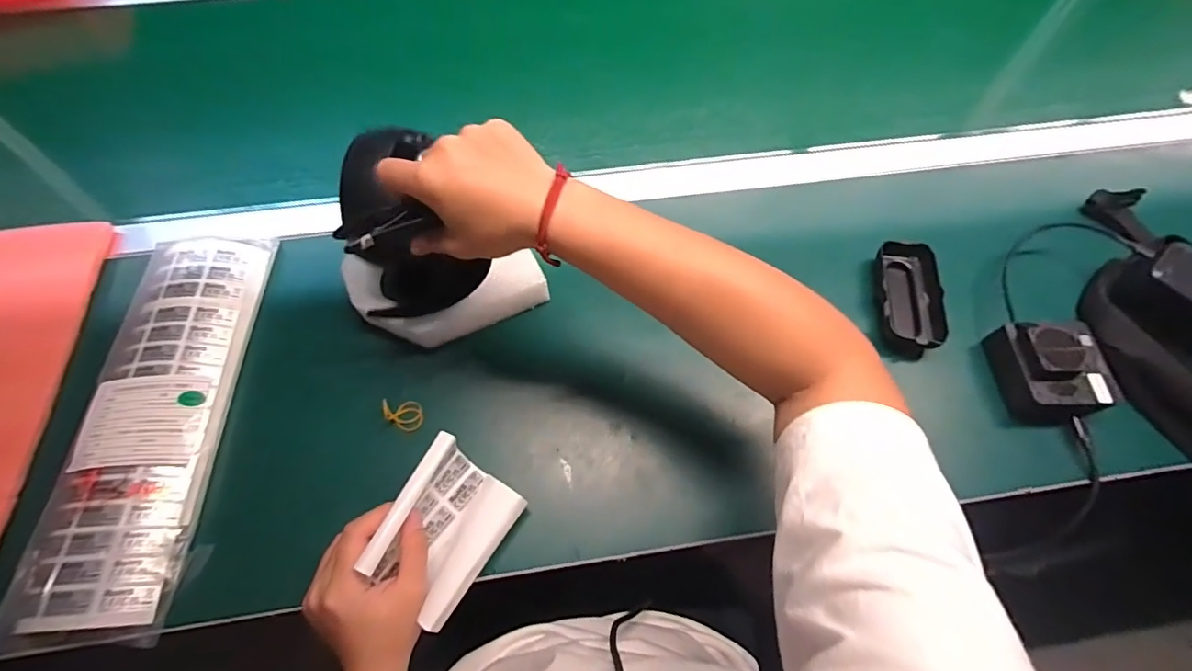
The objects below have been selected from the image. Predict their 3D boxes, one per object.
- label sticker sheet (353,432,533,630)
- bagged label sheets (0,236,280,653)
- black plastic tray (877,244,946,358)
[{"bbox_3d":[-0.111,0.141,0.376,0.076,0.057,0.103,29,67,13],"label":"label sticker sheet"},{"bbox_3d":[-0.368,0.059,0.432,0.106,0.025,0.345,-2,63,-2],"label":"bagged label sheets"},{"bbox_3d":[0.297,-0.035,0.490,0.054,0.025,0.111,6,63,2],"label":"black plastic tray"}]

